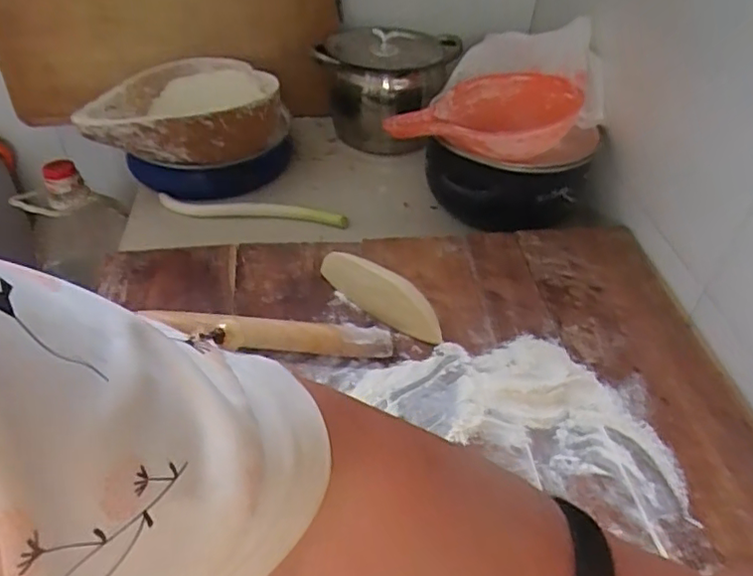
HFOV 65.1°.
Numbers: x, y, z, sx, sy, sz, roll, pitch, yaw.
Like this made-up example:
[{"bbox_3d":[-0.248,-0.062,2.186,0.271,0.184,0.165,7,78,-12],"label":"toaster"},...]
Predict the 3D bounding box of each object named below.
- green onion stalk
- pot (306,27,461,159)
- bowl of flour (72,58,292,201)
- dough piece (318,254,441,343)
[{"bbox_3d":[-0.162,-0.096,0.770,0.246,0.027,0.033,5,43,2],"label":"green onion stalk"},{"bbox_3d":[0.016,-0.303,0.923,0.199,0.161,0.161,8,43,5],"label":"pot"},{"bbox_3d":[-0.240,-0.220,0.806,0.218,0.129,0.239,6,43,3],"label":"bowl of flour"},{"bbox_3d":[0.001,0.003,0.561,0.144,0.054,0.017,33,52,28],"label":"dough piece"}]

